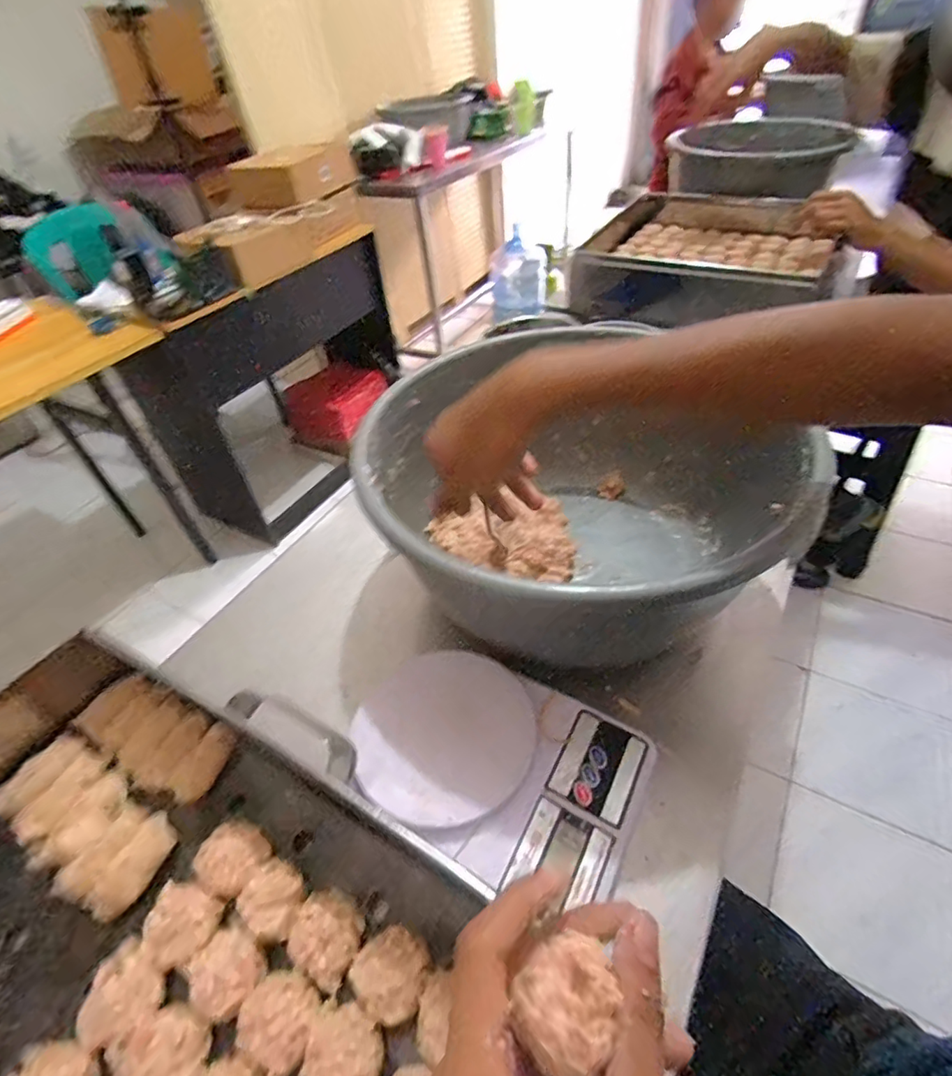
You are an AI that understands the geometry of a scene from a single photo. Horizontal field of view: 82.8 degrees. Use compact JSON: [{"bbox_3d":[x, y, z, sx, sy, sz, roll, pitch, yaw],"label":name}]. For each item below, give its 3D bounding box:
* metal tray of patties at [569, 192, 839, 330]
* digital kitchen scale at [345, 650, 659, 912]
[{"bbox_3d":[0.428,-0.526,1.015,0.432,0.102,0.437,21,50,26],"label":"metal tray of patties"},{"bbox_3d":[0.013,0.163,0.397,0.204,0.029,0.139,19,49,24],"label":"digital kitchen scale"}]

